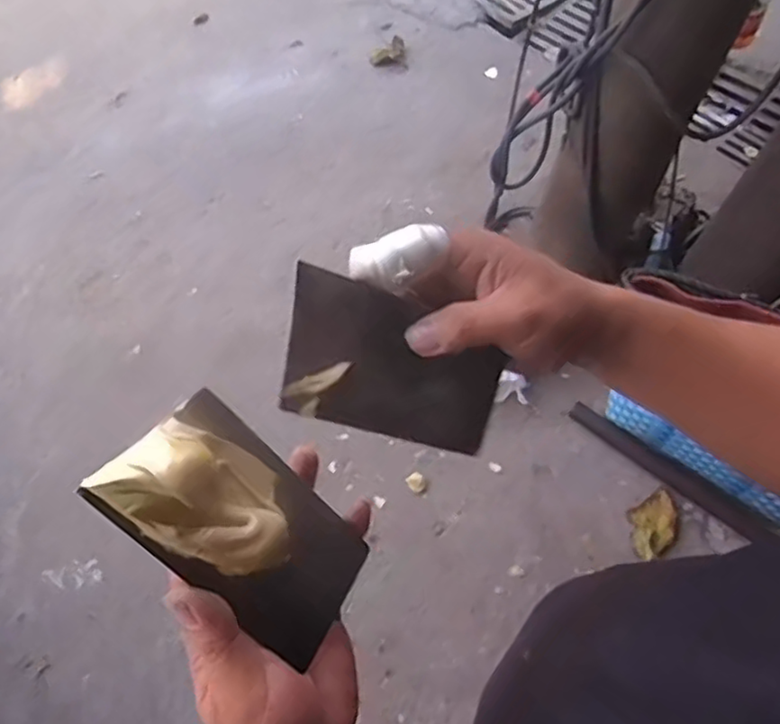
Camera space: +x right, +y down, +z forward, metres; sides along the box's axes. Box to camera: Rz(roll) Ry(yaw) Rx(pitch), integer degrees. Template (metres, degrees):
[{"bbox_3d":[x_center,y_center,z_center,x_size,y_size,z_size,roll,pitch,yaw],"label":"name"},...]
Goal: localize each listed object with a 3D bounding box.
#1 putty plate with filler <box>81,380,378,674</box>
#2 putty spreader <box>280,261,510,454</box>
[{"bbox_3d":[-0.062,0.075,0.302,0.023,0.132,0.071,-20,28,40],"label":"putty plate with filler"},{"bbox_3d":[0.004,0.003,0.346,0.128,0.005,0.071,17,90,-25],"label":"putty spreader"}]

